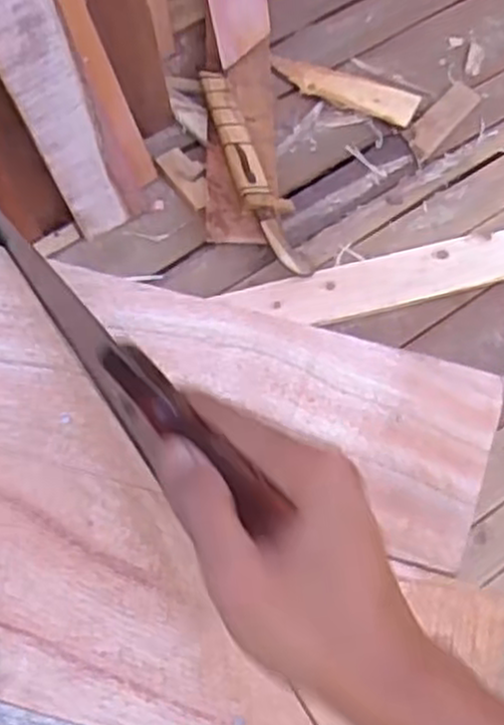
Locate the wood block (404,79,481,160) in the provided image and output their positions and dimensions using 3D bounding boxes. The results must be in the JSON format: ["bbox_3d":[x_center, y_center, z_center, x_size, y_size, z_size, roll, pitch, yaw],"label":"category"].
[{"bbox_3d":[0.359,-0.459,1.491,0.066,0.013,0.186,38,71,14],"label":"wood block"}]

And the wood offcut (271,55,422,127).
[{"bbox_3d":[0.173,-0.526,1.515,0.290,0.013,0.078,22,68,8],"label":"wood offcut"}]

